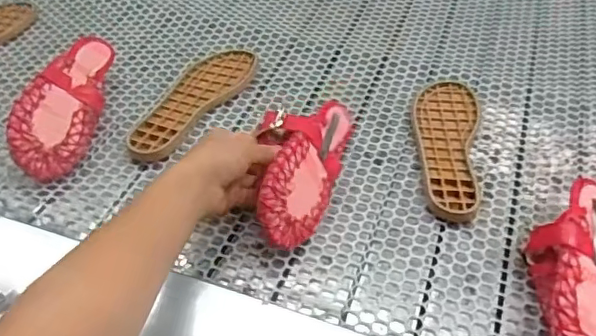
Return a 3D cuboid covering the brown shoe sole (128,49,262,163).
[{"bbox_3d":[-0.133,-0.087,0.700,0.083,0.018,0.222,20,49,17],"label":"brown shoe sole"}]

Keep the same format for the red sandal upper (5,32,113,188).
[{"bbox_3d":[-0.266,-0.077,0.654,0.069,0.066,0.211,0,47,-1],"label":"red sandal upper"}]

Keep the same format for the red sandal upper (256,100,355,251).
[{"bbox_3d":[0.005,-0.013,0.590,0.040,0.096,0.223,-18,30,37],"label":"red sandal upper"}]

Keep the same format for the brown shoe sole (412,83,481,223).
[{"bbox_3d":[0.175,-0.030,0.654,0.075,0.014,0.221,6,46,4],"label":"brown shoe sole"}]

